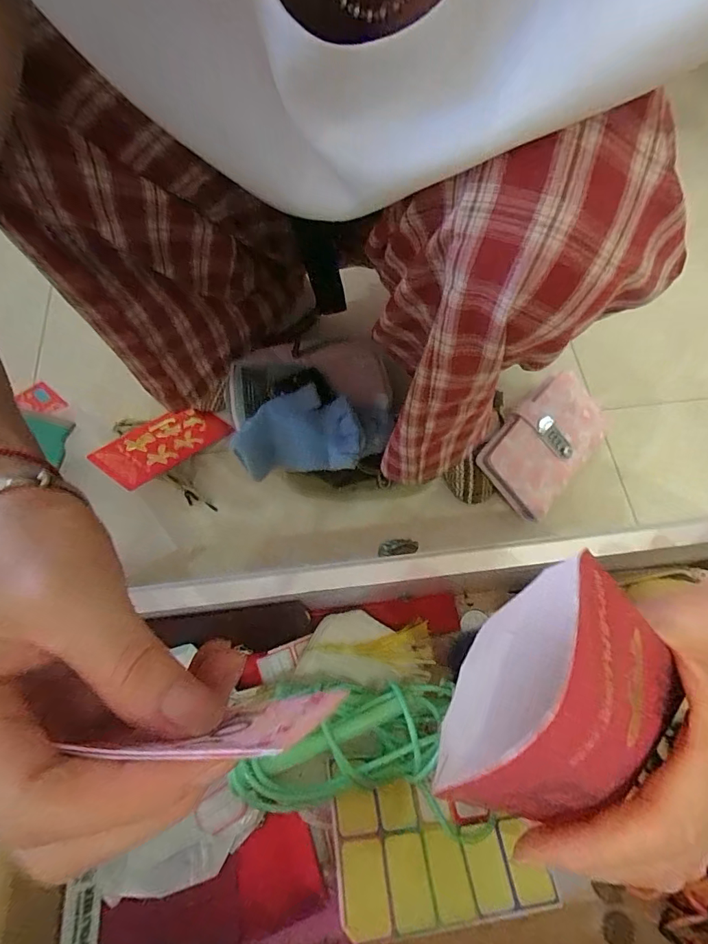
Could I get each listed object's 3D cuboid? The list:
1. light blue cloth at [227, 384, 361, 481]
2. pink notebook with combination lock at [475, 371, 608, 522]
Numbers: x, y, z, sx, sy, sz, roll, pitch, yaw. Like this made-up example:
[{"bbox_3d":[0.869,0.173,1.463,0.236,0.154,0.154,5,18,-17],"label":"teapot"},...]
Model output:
[{"bbox_3d":[-0.064,-0.046,0.498,0.145,0.042,0.091,-1,67,-1],"label":"light blue cloth"},{"bbox_3d":[0.242,-0.038,0.555,0.108,0.034,0.174,47,73,-6],"label":"pink notebook with combination lock"}]

